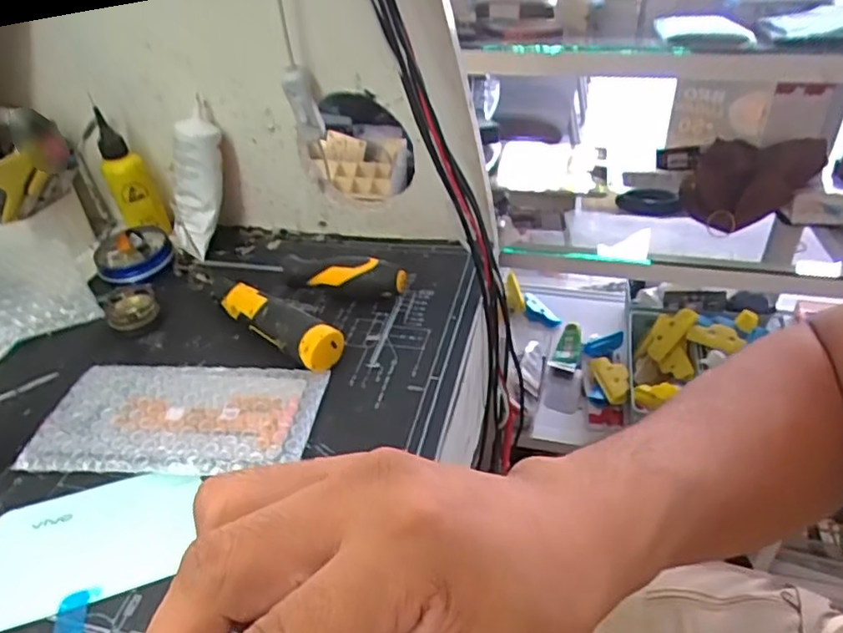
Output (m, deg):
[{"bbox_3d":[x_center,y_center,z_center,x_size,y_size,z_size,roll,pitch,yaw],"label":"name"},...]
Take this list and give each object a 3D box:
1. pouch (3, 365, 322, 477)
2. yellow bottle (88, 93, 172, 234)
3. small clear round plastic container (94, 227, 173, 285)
[{"bbox_3d":[-0.152,0.063,0.396,0.170,0.009,0.089,0,39,5],"label":"pouch"},{"bbox_3d":[-0.250,-0.124,0.528,0.034,0.105,0.034,-23,42,-22],"label":"yellow bottle"},{"bbox_3d":[-0.244,-0.053,0.530,0.059,0.025,0.050,-16,40,-14],"label":"small clear round plastic container"}]

